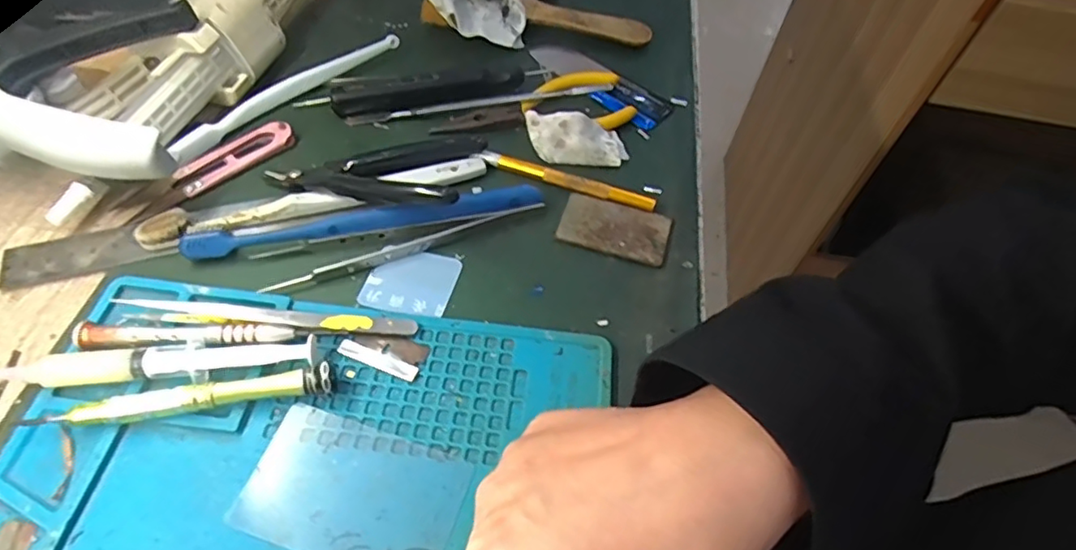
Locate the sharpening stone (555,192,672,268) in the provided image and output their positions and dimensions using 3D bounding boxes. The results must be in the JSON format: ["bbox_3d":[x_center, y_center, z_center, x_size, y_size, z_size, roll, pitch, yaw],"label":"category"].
[{"bbox_3d":[0.043,-0.027,0.338,0.060,0.004,0.036,17,54,7],"label":"sharpening stone"}]

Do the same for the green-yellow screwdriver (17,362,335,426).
[{"bbox_3d":[-0.148,0.054,0.256,0.115,0.016,0.013,-6,55,-10],"label":"green-yellow screwdriver"}]

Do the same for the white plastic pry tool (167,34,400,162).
[{"bbox_3d":[-0.158,-0.117,0.381,0.019,0.014,0.159,38,60,21],"label":"white plastic pry tool"}]

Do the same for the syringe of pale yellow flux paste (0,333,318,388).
[{"bbox_3d":[-0.165,0.040,0.265,0.131,0.014,0.017,-2,55,-7],"label":"syringe of pale yellow flux paste"}]

